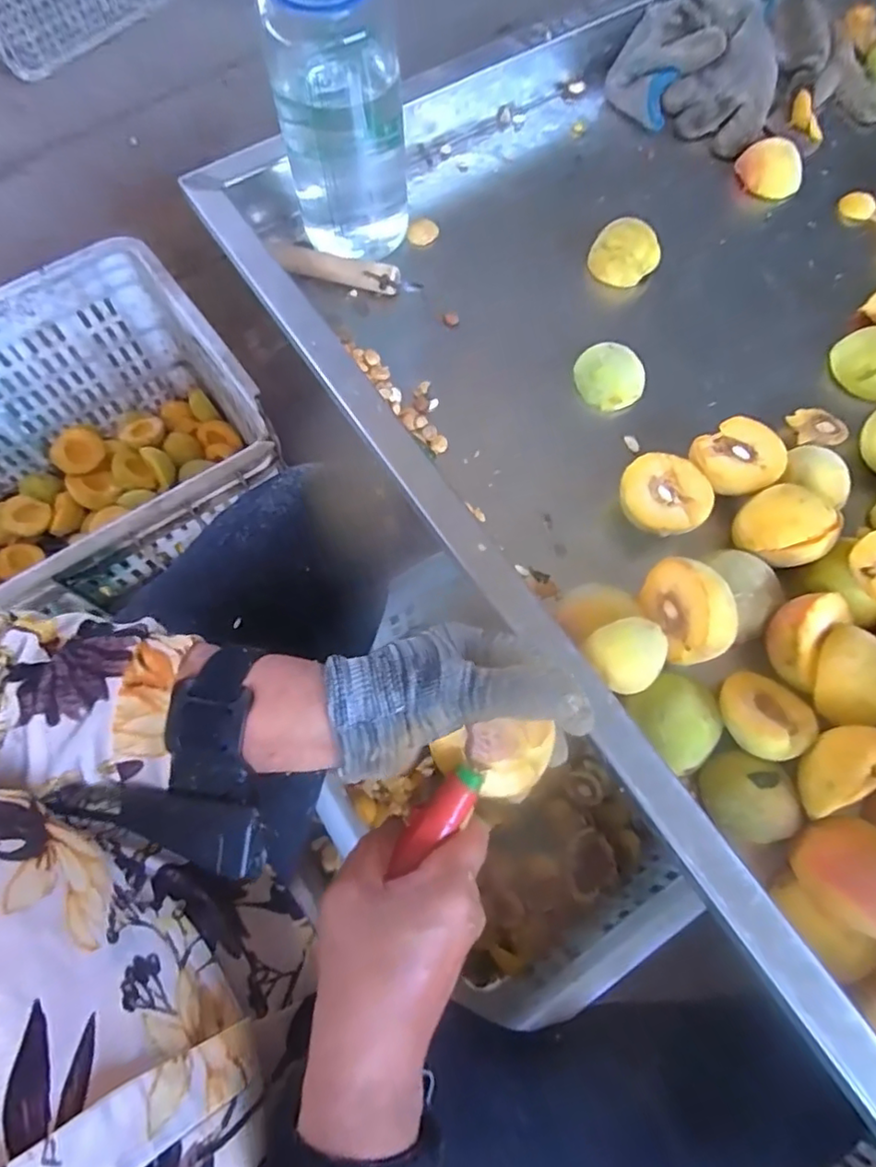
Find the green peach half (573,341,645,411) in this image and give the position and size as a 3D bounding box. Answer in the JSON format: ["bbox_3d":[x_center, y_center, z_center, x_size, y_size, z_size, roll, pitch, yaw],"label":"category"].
[{"bbox_3d":[0.138,-0.166,0.487,0.051,0.025,0.056,3,70,1],"label":"green peach half"}]

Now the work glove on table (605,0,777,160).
[{"bbox_3d":[0.255,-0.507,0.580,0.155,0.062,0.150,24,71,8],"label":"work glove on table"}]

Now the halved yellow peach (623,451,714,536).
[{"bbox_3d":[0.161,-0.060,0.438,0.060,0.038,0.063,0,70,-1],"label":"halved yellow peach"}]

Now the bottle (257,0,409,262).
[{"bbox_3d":[-0.076,-0.349,0.446,0.100,0.224,0.089,-3,70,-2],"label":"bottle"}]

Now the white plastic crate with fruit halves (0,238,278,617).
[{"bbox_3d":[-0.461,-0.100,0.738,0.498,0.280,0.340,-32,74,-12],"label":"white plastic crate with fruit halves"}]

